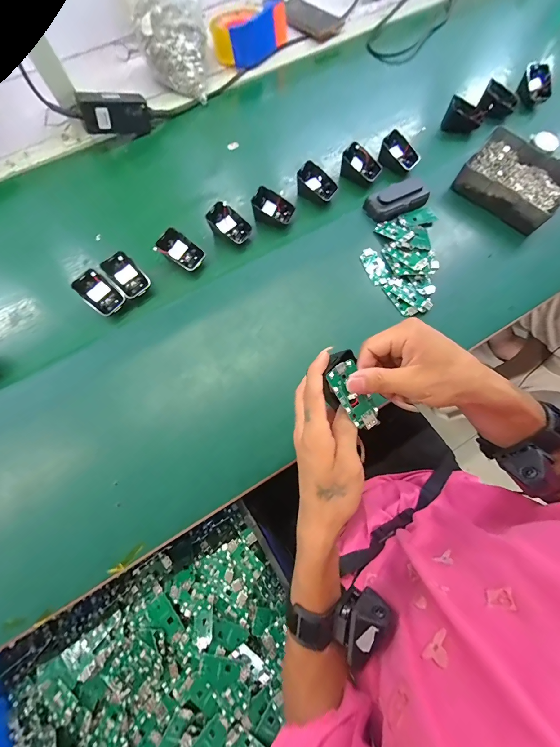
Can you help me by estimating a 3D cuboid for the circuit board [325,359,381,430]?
[{"bbox_3d":[0.070,0.020,0.268,0.031,0.007,0.065,-34,95,-9],"label":"circuit board"}]

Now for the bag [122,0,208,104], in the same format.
[{"bbox_3d":[-0.202,-0.640,0.540,0.123,0.175,0.158,-21,74,-5],"label":"bag"}]

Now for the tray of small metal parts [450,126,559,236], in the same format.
[{"bbox_3d":[0.396,-0.325,0.498,0.158,0.052,0.125,37,77,11],"label":"tray of small metal parts"}]

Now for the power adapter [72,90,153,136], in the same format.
[{"bbox_3d":[-0.295,-0.469,0.529,0.114,0.054,0.026,-27,73,-28],"label":"power adapter"}]

